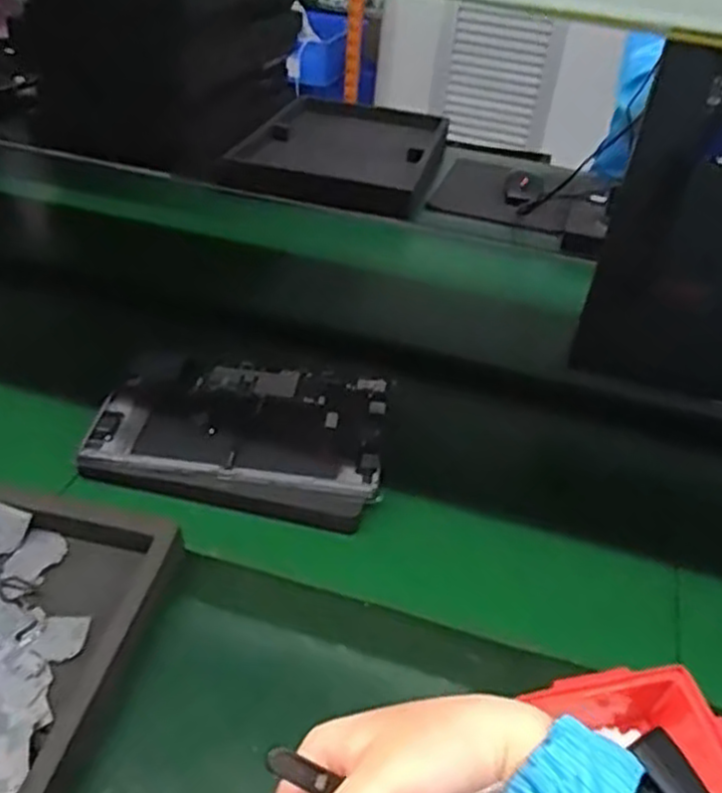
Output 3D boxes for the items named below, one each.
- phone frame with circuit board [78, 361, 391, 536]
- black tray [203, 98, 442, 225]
[{"bbox_3d":[-0.102,0.026,0.683,0.252,0.021,0.184,11,40,6],"label":"phone frame with circuit board"},{"bbox_3d":[-0.041,-0.396,1.220,0.319,0.069,0.412,13,40,8],"label":"black tray"}]

